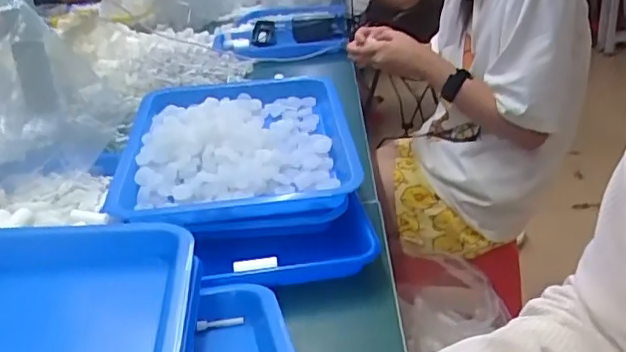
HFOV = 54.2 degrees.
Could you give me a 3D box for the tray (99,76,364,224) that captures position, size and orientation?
[{"bbox_3d":[-0.094,-0.039,0.744,0.279,0.066,0.322,-7,23,-6],"label":"tray"}]

